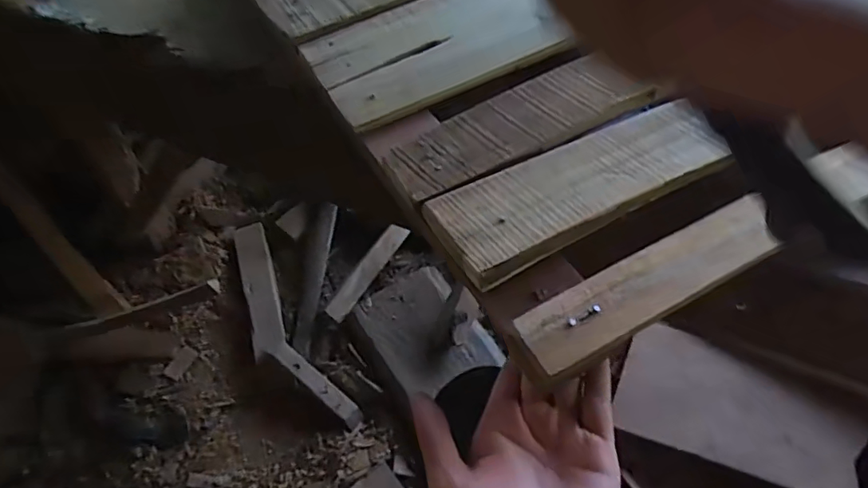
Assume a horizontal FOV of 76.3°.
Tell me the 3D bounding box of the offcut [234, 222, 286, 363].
[{"bbox_3d":[-0.369,0.089,1.174,0.067,0.016,0.316,-17,59,-8],"label":"offcut"}]

